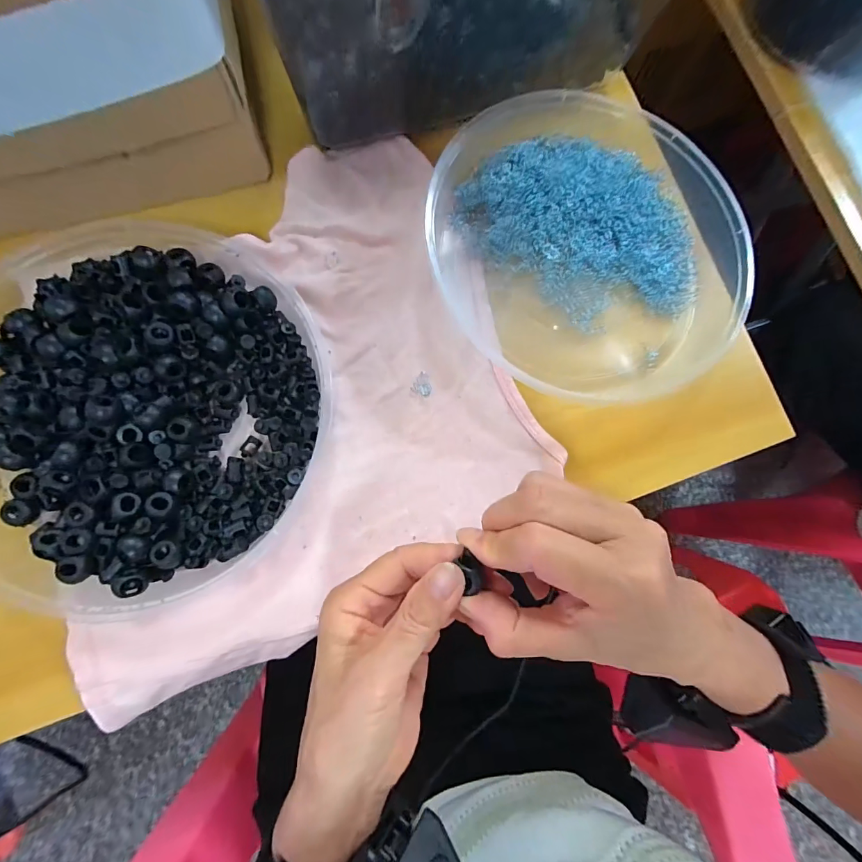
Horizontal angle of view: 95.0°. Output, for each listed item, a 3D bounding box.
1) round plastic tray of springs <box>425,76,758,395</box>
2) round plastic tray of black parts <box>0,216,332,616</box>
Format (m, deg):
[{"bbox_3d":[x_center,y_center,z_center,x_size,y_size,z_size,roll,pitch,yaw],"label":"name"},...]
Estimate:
[{"bbox_3d":[0.119,-0.142,0.285,0.216,0.030,0.239,-27,84,-9],"label":"round plastic tray of springs"},{"bbox_3d":[-0.183,-0.014,0.252,0.226,0.034,0.229,-7,81,-6],"label":"round plastic tray of black parts"}]

